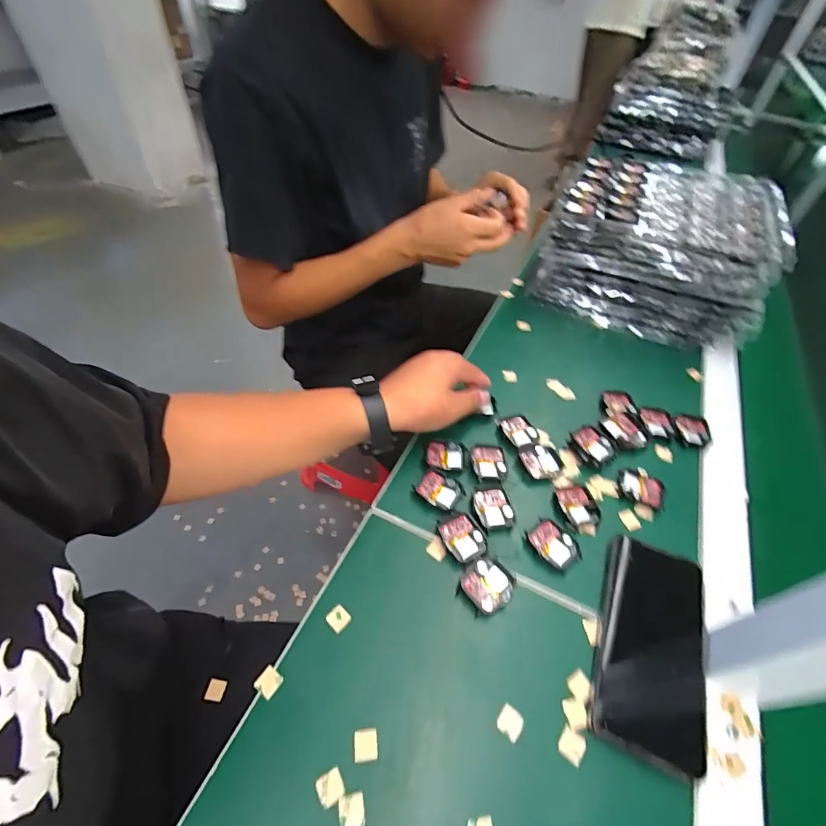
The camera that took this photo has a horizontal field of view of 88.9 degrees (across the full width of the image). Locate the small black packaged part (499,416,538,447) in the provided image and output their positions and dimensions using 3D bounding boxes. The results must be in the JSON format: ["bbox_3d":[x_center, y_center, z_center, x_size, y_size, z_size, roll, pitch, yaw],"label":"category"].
[{"bbox_3d":[0.121,0.020,0.476,0.034,0.006,0.041,-13,52,-14],"label":"small black packaged part"}]

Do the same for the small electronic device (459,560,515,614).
[{"bbox_3d":[0.064,0.149,0.365,0.040,0.009,0.042,-33,59,-27],"label":"small electronic device"}]

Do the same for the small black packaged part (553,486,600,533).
[{"bbox_3d":[0.163,0.092,0.417,0.040,0.008,0.044,-8,51,-10],"label":"small black packaged part"}]

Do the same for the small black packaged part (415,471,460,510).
[{"bbox_3d":[0.026,0.076,0.420,0.040,0.008,0.033,26,53,17],"label":"small black packaged part"}]

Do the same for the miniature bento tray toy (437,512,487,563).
[{"bbox_3d":[0.046,0.113,0.389,0.037,0.009,0.046,-20,54,-19],"label":"miniature bento tray toy"}]

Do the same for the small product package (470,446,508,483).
[{"bbox_3d":[0.081,0.053,0.445,0.038,0.005,0.041,1,50,-3],"label":"small product package"}]

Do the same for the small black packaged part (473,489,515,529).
[{"bbox_3d":[0.079,0.092,0.410,0.036,0.005,0.041,-6,51,-9],"label":"small black packaged part"}]

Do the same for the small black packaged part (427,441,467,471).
[{"bbox_3d":[0.035,0.046,0.450,0.042,0.005,0.037,3,50,-1],"label":"small black packaged part"}]

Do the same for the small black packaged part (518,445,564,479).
[{"bbox_3d":[0.139,0.050,0.454,0.043,0.004,0.041,-11,52,-13],"label":"small black packaged part"}]

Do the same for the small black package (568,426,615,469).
[{"bbox_3d":[0.198,0.036,0.462,0.041,0.015,0.045,-21,55,-20],"label":"small black package"}]

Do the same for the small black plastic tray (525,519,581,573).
[{"bbox_3d":[0.130,0.121,0.389,0.036,0.008,0.047,-33,59,-27],"label":"small black plastic tray"}]

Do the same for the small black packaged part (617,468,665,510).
[{"bbox_3d":[0.236,0.076,0.436,0.042,0.009,0.038,14,51,8],"label":"small black packaged part"}]

